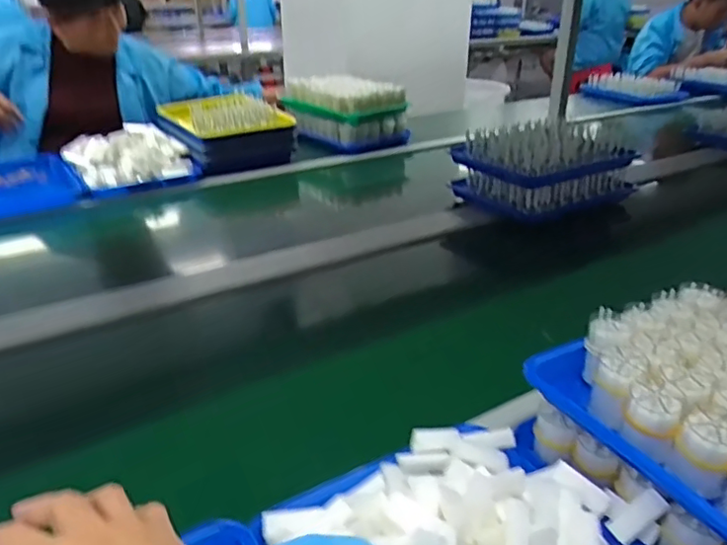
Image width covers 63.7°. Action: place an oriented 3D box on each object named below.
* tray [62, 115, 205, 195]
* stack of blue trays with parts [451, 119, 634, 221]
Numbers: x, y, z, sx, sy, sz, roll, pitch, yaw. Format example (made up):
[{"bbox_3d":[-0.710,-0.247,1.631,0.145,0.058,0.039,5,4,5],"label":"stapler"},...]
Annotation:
[{"bbox_3d":[-0.509,-0.261,1.294,0.258,0.081,0.253,-15,31,-27],"label":"tray"},{"bbox_3d":[0.368,-0.218,1.193,0.304,0.130,0.212,-15,31,-27],"label":"stack of blue trays with parts"}]

